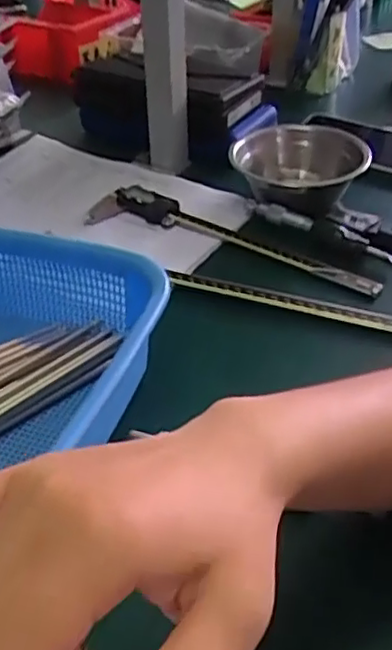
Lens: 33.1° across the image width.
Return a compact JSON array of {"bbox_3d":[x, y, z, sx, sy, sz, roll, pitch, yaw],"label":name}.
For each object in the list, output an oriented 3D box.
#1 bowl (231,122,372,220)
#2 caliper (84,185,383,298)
[{"bbox_3d":[0.100,-0.157,0.657,0.125,0.052,0.149,3,38,5],"label":"bowl"},{"bbox_3d":[0.029,-0.080,0.596,0.284,0.022,0.061,17,41,21],"label":"caliper"}]

